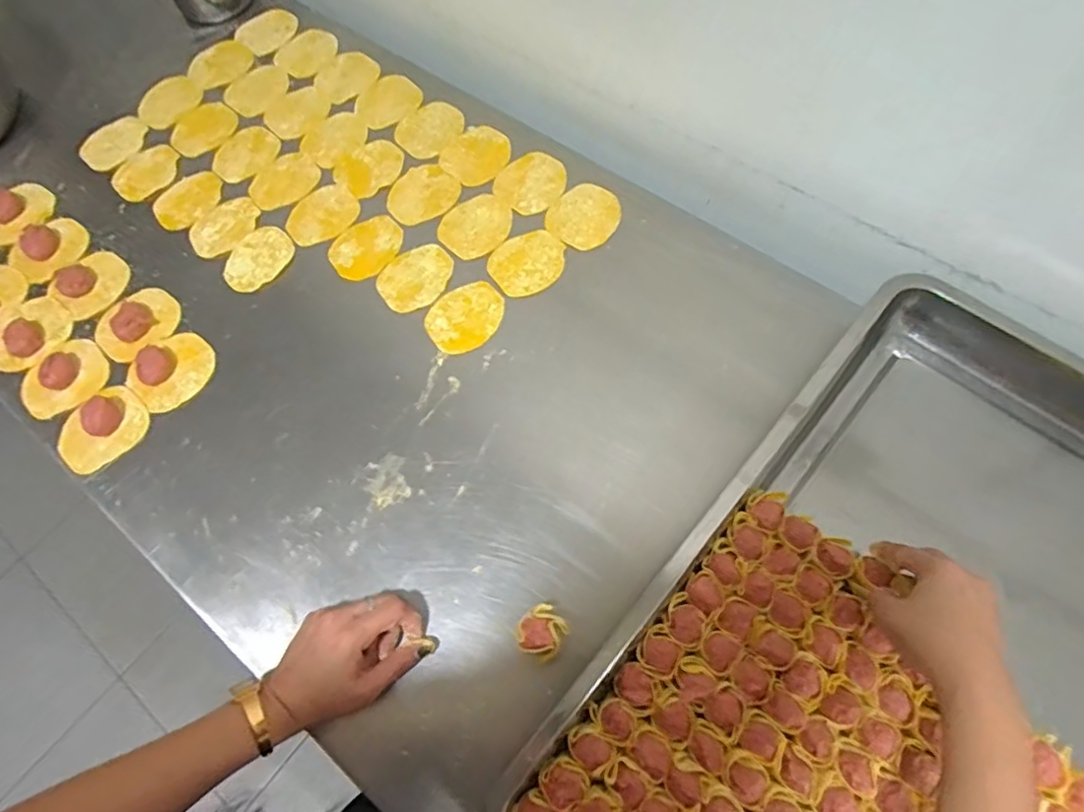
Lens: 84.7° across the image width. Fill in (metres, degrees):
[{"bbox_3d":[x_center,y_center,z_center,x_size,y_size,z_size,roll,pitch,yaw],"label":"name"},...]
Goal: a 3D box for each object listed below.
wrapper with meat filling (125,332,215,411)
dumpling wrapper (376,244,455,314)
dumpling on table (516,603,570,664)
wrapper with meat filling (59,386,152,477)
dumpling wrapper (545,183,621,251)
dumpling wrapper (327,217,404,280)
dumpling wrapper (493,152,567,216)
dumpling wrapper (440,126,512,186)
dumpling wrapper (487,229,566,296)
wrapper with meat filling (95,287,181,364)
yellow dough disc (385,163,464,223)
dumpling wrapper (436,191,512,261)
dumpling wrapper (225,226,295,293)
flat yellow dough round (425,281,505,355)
[{"bbox_3d":[-0.373,-0.038,0.598,0.078,0.012,0.069,-42,72,-13],"label":"wrapper with meat filling"},{"bbox_3d":[-0.136,-0.139,0.642,0.083,0.006,0.072,-34,70,-10],"label":"dumpling wrapper"},{"bbox_3d":[0.000,0.182,0.479,0.035,0.035,0.038,34,74,15],"label":"dumpling on table"},{"bbox_3d":[-0.428,0.018,0.569,0.068,0.020,0.083,34,74,15],"label":"wrapper with meat filling"},{"bbox_3d":[0.048,-0.210,0.657,0.074,0.004,0.083,39,75,16],"label":"dumpling wrapper"},{"bbox_3d":[-0.194,-0.176,0.658,0.084,0.005,0.067,-43,72,-13],"label":"dumpling wrapper"},{"bbox_3d":[-0.010,-0.257,0.683,0.076,0.006,0.084,36,74,16],"label":"dumpling wrapper"},{"bbox_3d":[-0.078,-0.297,0.701,0.079,0.007,0.073,-1,68,3],"label":"dumpling wrapper"},{"bbox_3d":[-0.016,-0.153,0.636,0.082,0.005,0.072,-32,70,-9],"label":"dumpling wrapper"},{"bbox_3d":[-0.423,-0.089,0.616,0.084,0.013,0.071,-40,72,-12],"label":"wrapper with meat filling"},{"bbox_3d":[-0.139,-0.245,0.683,0.082,0.004,0.076,-38,71,-11],"label":"yellow dough disc"},{"bbox_3d":[-0.073,-0.201,0.661,0.072,0.005,0.084,37,75,16],"label":"dumpling wrapper"},{"bbox_3d":[-0.316,-0.164,0.658,0.060,0.009,0.084,28,73,13],"label":"dumpling wrapper"},{"bbox_3d":[-0.079,-0.093,0.614,0.081,0.004,0.068,-34,70,-10],"label":"flat yellow dough round"}]

